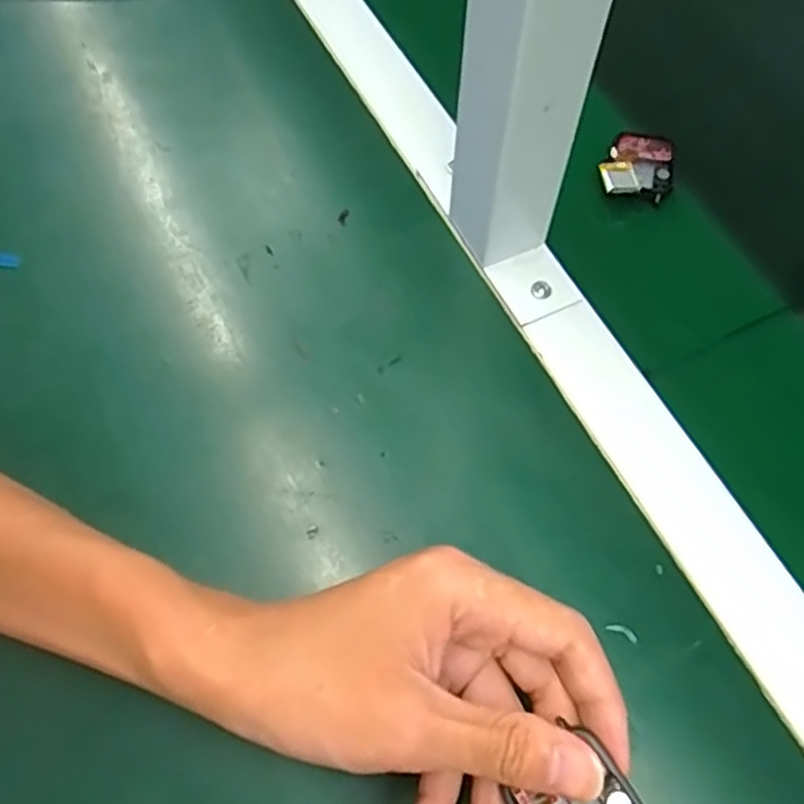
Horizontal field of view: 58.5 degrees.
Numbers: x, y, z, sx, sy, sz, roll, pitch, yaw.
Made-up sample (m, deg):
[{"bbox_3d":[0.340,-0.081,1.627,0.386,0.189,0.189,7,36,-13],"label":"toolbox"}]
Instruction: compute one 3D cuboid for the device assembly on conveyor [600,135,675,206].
[{"bbox_3d":[0.135,-0.136,0.412,0.043,0.015,0.050,6,65,3],"label":"device assembly on conveyor"}]

